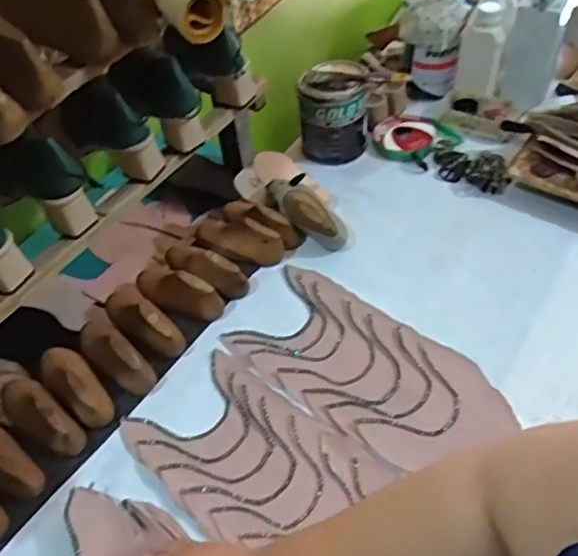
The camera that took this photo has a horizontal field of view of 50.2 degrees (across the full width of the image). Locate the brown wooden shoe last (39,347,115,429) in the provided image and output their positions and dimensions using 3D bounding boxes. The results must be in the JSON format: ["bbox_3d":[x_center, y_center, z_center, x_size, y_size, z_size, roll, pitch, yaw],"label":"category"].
[{"bbox_3d":[-0.261,0.124,0.748,0.051,0.050,0.134,-38,57,-24],"label":"brown wooden shoe last"}]

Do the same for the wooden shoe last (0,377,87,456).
[{"bbox_3d":[-0.295,0.158,0.725,0.141,0.049,0.055,33,60,28],"label":"wooden shoe last"}]

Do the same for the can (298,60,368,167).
[{"bbox_3d":[0.071,-0.268,0.979,0.106,0.119,0.102,-1,50,5],"label":"can"}]

